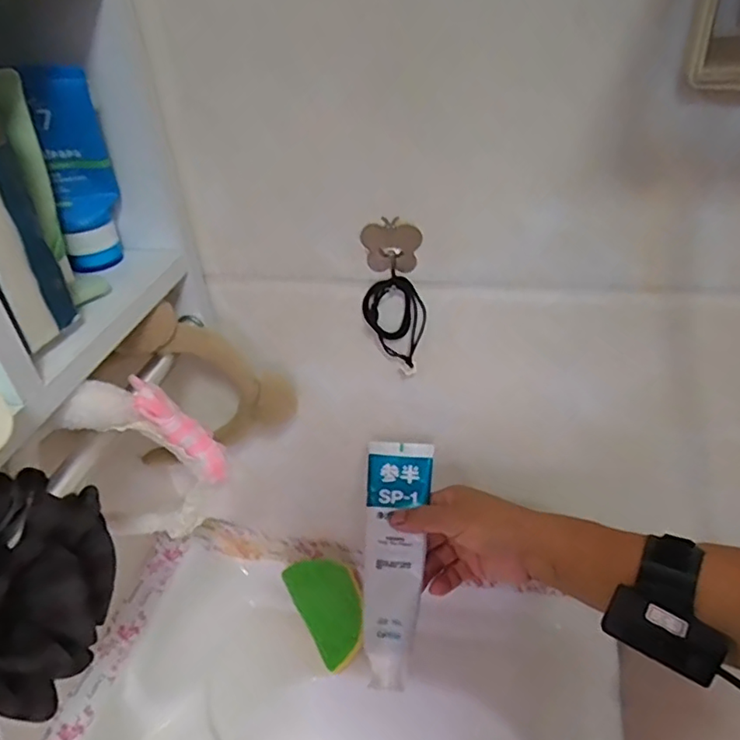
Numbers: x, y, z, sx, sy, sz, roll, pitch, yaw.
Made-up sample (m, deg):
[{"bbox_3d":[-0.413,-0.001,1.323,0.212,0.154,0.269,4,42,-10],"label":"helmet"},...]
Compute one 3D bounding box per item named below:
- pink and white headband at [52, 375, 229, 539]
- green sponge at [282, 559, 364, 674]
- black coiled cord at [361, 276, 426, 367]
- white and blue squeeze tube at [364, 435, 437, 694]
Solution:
[{"bbox_3d":[-0.145,0.073,0.396,0.089,0.165,0.029,6,45,-6],"label":"pink and white headband"},{"bbox_3d":[-0.042,0.253,0.615,0.070,0.025,0.113,-25,66,-10],"label":"green sponge"},{"bbox_3d":[0.019,-0.039,0.456,0.049,0.072,0.014,3,37,10],"label":"black coiled cord"},{"bbox_3d":[0.021,0.156,0.480,0.055,0.023,0.193,1,67,8],"label":"white and blue squeeze tube"}]

